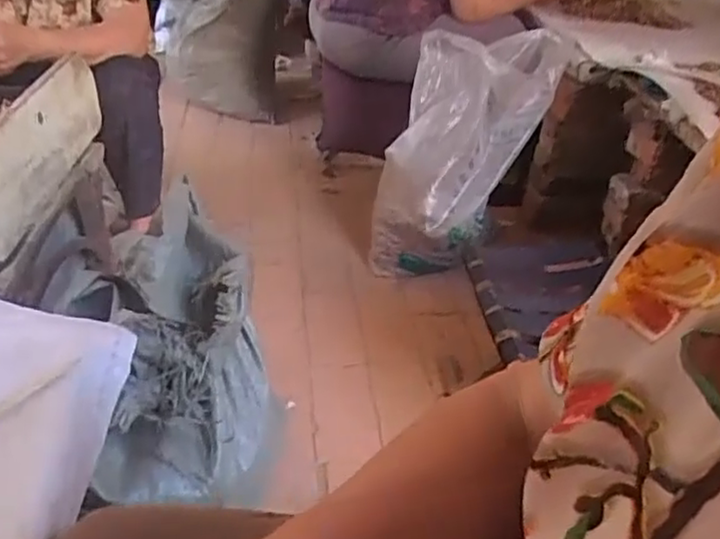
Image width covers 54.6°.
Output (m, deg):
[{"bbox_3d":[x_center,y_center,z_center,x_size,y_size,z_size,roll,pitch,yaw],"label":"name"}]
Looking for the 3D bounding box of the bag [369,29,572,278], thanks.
[{"bbox_3d":[0.226,-0.283,1.646,0.286,0.667,0.226,31,5,33],"label":"bag"}]

